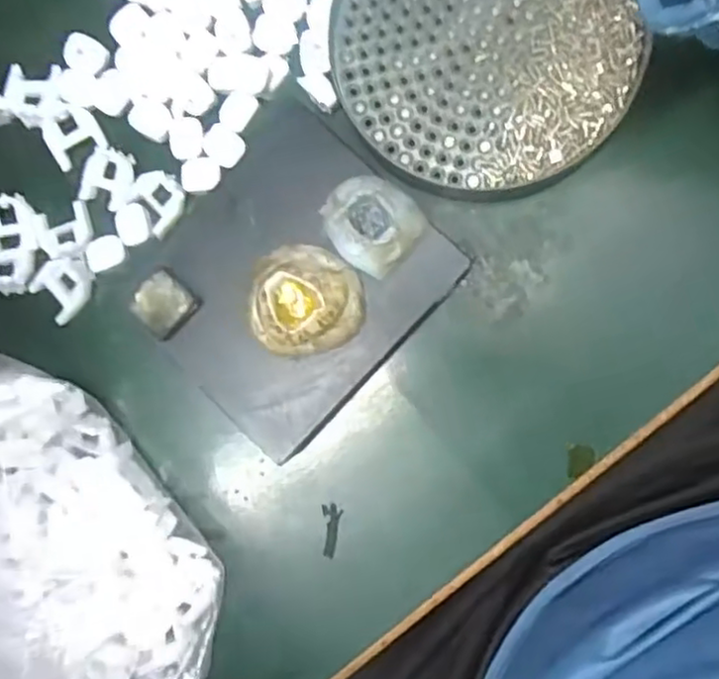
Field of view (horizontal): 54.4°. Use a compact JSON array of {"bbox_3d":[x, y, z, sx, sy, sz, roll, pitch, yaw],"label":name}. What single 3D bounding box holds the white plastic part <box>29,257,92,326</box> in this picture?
[{"bbox_3d":[-0.122,-0.022,0.290,0.024,0.009,0.024,1,101,5],"label":"white plastic part"}]

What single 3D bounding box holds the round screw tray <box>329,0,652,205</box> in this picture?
[{"bbox_3d":[0.045,-0.110,0.260,0.106,0.009,0.112,0,88,7],"label":"round screw tray"}]

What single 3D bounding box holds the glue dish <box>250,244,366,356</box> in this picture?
[{"bbox_3d":[-0.020,-0.015,0.253,0.040,0.012,0.039,0,88,7],"label":"glue dish"}]

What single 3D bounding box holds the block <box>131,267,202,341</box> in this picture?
[{"bbox_3d":[-0.073,-0.013,0.259,0.021,0.007,0.020,42,93,6],"label":"block"}]

